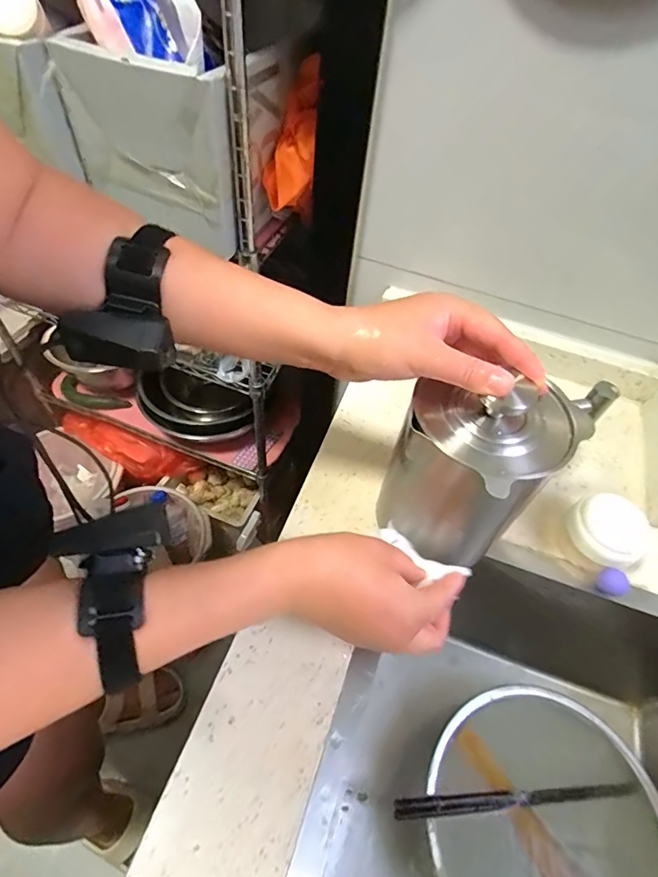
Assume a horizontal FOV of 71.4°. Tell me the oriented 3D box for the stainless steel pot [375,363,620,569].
[{"bbox_3d":[0.128,0.007,0.379,0.108,0.149,0.141,37,58,21],"label":"stainless steel pot"}]

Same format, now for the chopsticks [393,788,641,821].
[{"bbox_3d":[0.183,0.348,0.444,0.243,0.019,0.015,-1,53,-5],"label":"chopsticks"}]

